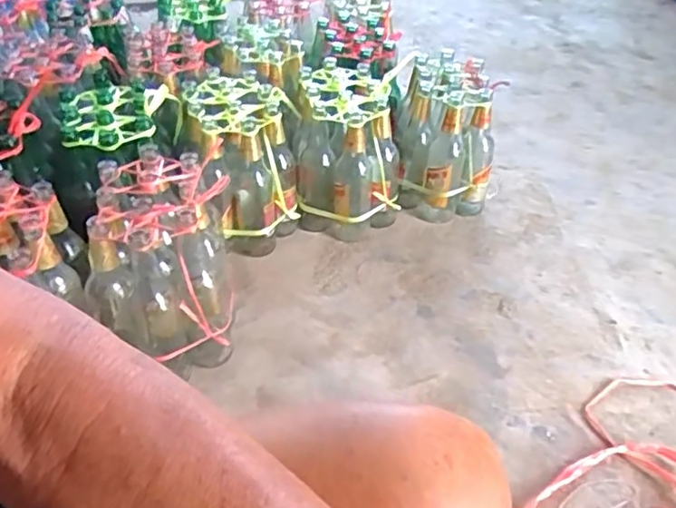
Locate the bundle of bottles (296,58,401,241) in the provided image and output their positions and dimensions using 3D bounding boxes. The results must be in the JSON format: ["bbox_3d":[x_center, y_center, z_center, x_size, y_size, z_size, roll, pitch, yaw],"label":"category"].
[{"bbox_3d":[0.016,-0.195,1.209,0.187,0.261,0.211,-1,41,-6],"label":"bundle of bottles"}]

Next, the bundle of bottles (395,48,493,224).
[{"bbox_3d":[0.217,-0.224,1.269,0.201,0.268,0.205,10,41,7],"label":"bundle of bottles"}]

